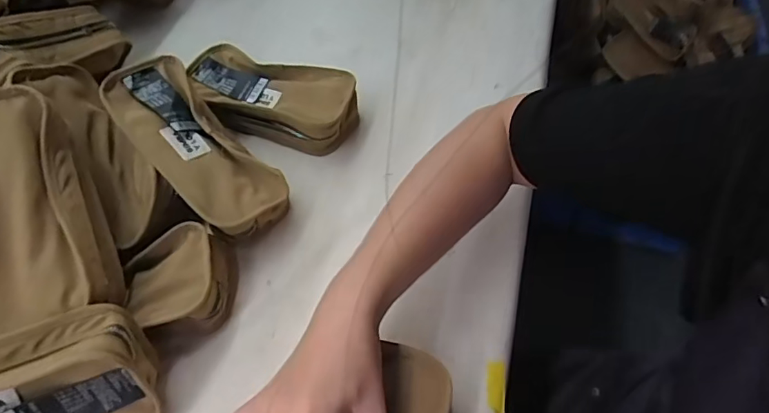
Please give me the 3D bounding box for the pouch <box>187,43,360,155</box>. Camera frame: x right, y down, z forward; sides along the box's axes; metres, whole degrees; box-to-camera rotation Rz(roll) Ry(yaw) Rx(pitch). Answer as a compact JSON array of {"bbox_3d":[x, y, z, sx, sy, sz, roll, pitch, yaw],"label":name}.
[{"bbox_3d":[-0.122,-0.117,0.572,0.185,0.053,0.081,16,55,13],"label":"pouch"}]

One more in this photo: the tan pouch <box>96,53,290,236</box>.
[{"bbox_3d":[-0.174,-0.053,0.489,0.088,0.056,0.196,-38,78,-25],"label":"tan pouch"}]

